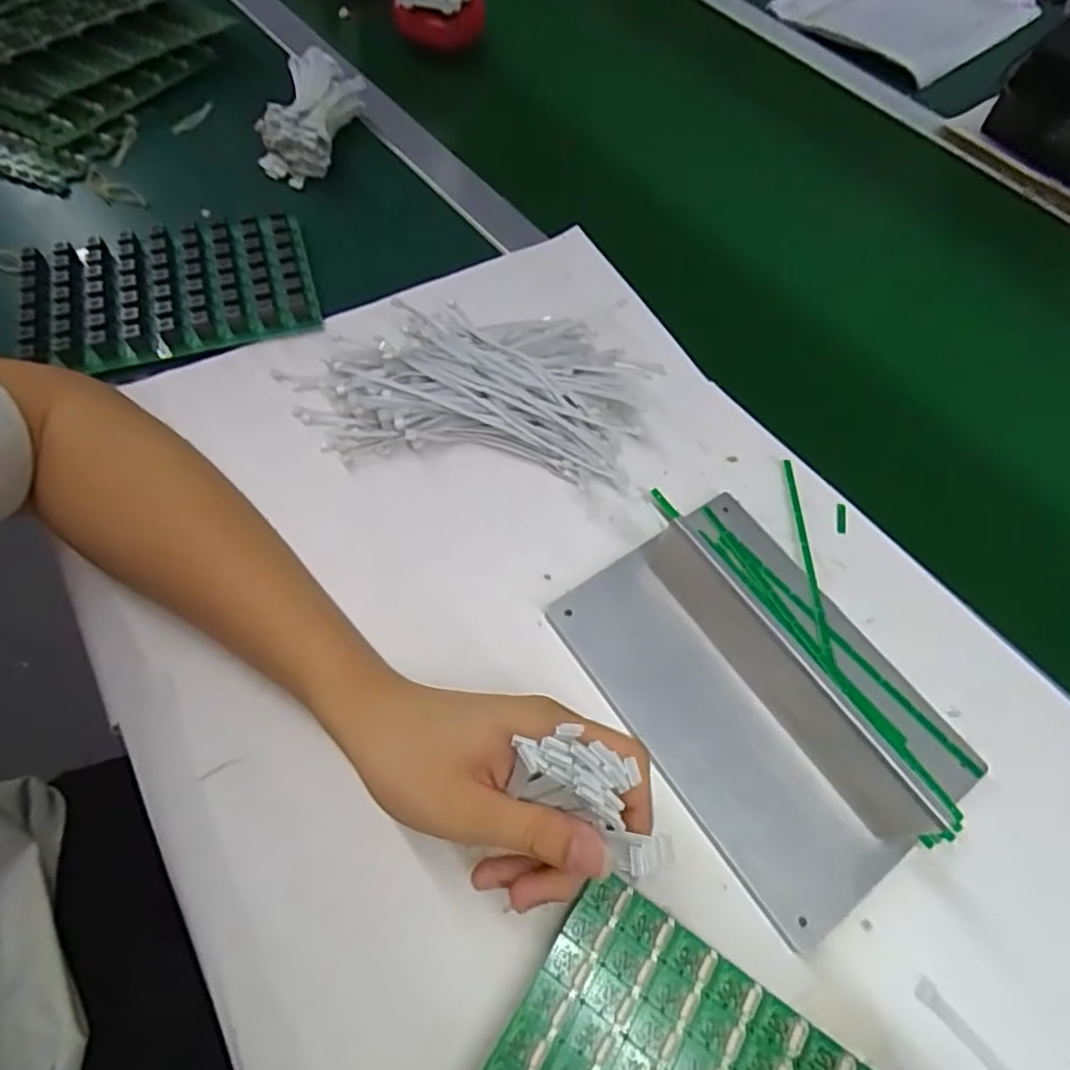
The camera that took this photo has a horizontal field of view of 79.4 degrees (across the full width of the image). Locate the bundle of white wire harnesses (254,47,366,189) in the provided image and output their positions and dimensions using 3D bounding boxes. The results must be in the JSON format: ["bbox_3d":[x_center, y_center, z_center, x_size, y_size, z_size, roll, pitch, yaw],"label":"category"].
[{"bbox_3d":[-0.177,-0.331,0.509,0.058,0.047,0.101,11,64,2],"label":"bundle of white wire harnesses"}]

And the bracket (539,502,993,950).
[{"bbox_3d":[0.120,0.071,0.324,0.140,0.049,0.201,-31,70,-16],"label":"bracket"}]

